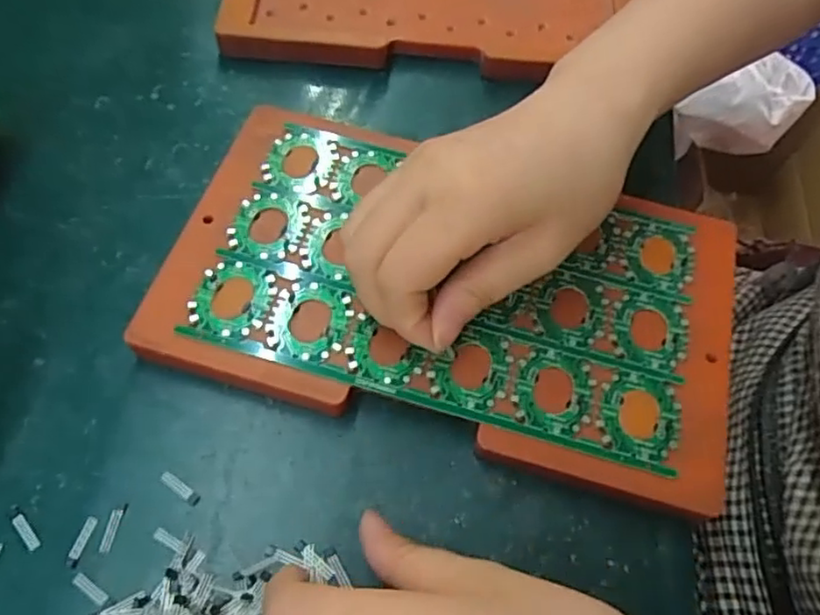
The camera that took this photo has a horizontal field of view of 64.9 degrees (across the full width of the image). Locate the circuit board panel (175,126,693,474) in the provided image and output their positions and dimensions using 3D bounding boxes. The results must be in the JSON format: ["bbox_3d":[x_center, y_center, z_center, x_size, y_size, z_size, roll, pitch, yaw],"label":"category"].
[{"bbox_3d":[0.019,-0.013,0.280,0.199,0.006,0.118,15,63,6],"label":"circuit board panel"}]

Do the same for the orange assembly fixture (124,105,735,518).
[{"bbox_3d":[0.018,-0.009,0.282,0.236,0.017,0.139,15,63,6],"label":"orange assembly fixture"}]

